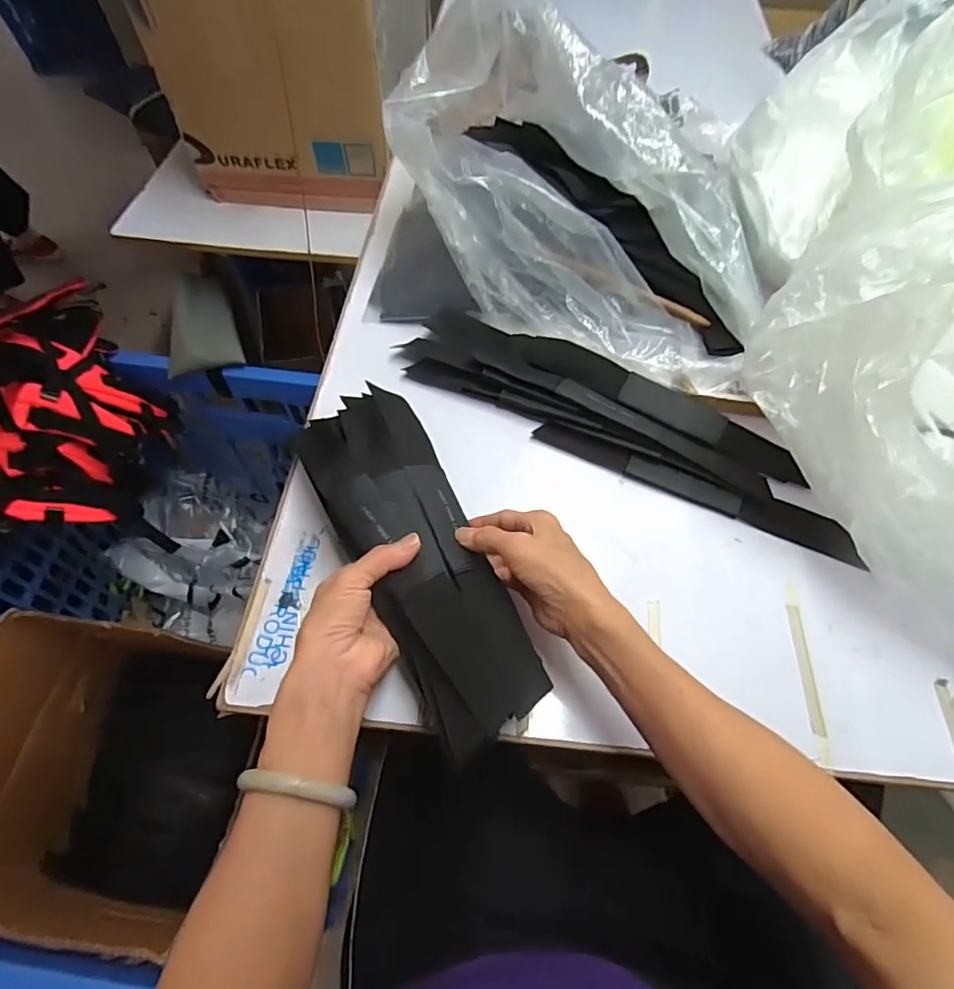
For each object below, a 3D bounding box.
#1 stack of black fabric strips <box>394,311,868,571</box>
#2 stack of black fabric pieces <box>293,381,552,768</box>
[{"bbox_3d":[0.136,-0.080,0.549,0.459,0.030,0.108,27,63,15],"label":"stack of black fabric strips"},{"bbox_3d":[-0.052,0.033,0.424,0.098,0.031,0.307,-23,59,-13],"label":"stack of black fabric pieces"}]

